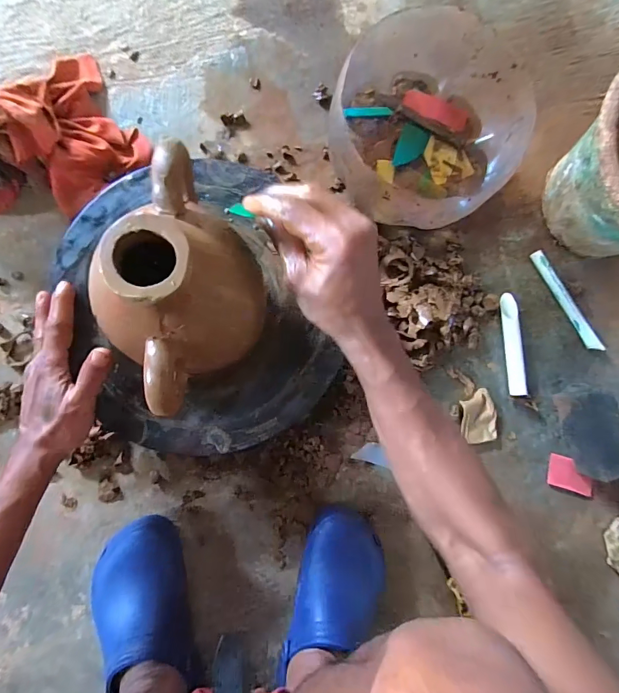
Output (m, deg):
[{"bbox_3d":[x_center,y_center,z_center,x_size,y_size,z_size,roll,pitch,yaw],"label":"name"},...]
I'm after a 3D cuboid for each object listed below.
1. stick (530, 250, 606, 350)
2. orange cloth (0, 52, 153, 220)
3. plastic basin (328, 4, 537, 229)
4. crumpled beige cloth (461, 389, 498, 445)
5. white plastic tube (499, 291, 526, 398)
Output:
[{"bbox_3d":[0.391,-0.068,0.581,0.019,0.018,0.172,-31,91,-7],"label":"stick"},{"bbox_3d":[-0.354,-0.253,0.484,0.278,0.085,0.182,-44,93,-6],"label":"orange cloth"},{"bbox_3d":[0.149,-0.284,0.518,0.233,0.125,0.249,0,87,-6],"label":"plastic basin"},{"bbox_3d":[0.246,0.101,0.555,0.050,0.013,0.076,2,87,-6],"label":"crumpled beige cloth"},{"bbox_3d":[0.302,-0.004,0.563,0.018,0.023,0.150,-1,88,-6],"label":"white plastic tube"}]

